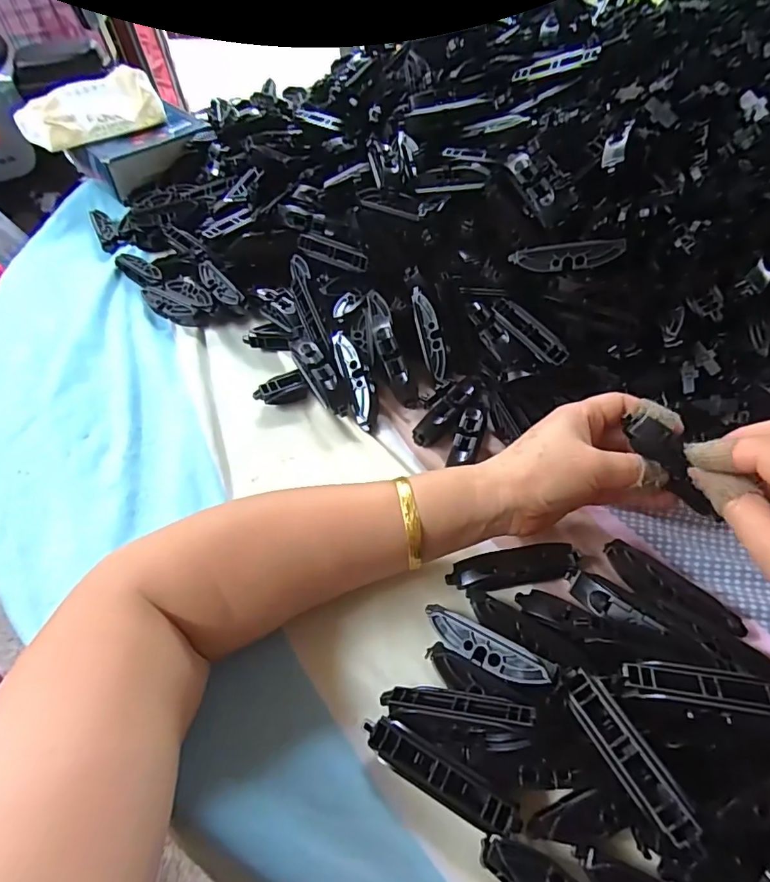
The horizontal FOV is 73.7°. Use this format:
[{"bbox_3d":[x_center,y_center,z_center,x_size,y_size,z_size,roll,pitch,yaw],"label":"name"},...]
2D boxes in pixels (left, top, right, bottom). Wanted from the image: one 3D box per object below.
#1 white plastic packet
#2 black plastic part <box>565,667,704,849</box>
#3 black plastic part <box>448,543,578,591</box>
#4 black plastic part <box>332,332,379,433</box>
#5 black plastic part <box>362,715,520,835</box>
[{"bbox_3d":[-0.346,-0.391,0.609,0.151,0.037,0.088,-36,60,-23],"label":"white plastic packet"},{"bbox_3d":[0.109,0.139,0.233,0.018,0.015,0.072,-20,55,-13],"label":"black plastic part"},{"bbox_3d":[0.079,0.077,0.313,0.078,0.015,0.022,-8,53,-4],"label":"black plastic part"},{"bbox_3d":[-0.021,-0.048,0.395,0.022,0.010,0.080,-18,81,-12],"label":"black plastic part"},{"bbox_3d":[0.026,0.161,0.248,0.079,0.011,0.019,26,58,19],"label":"black plastic part"}]

